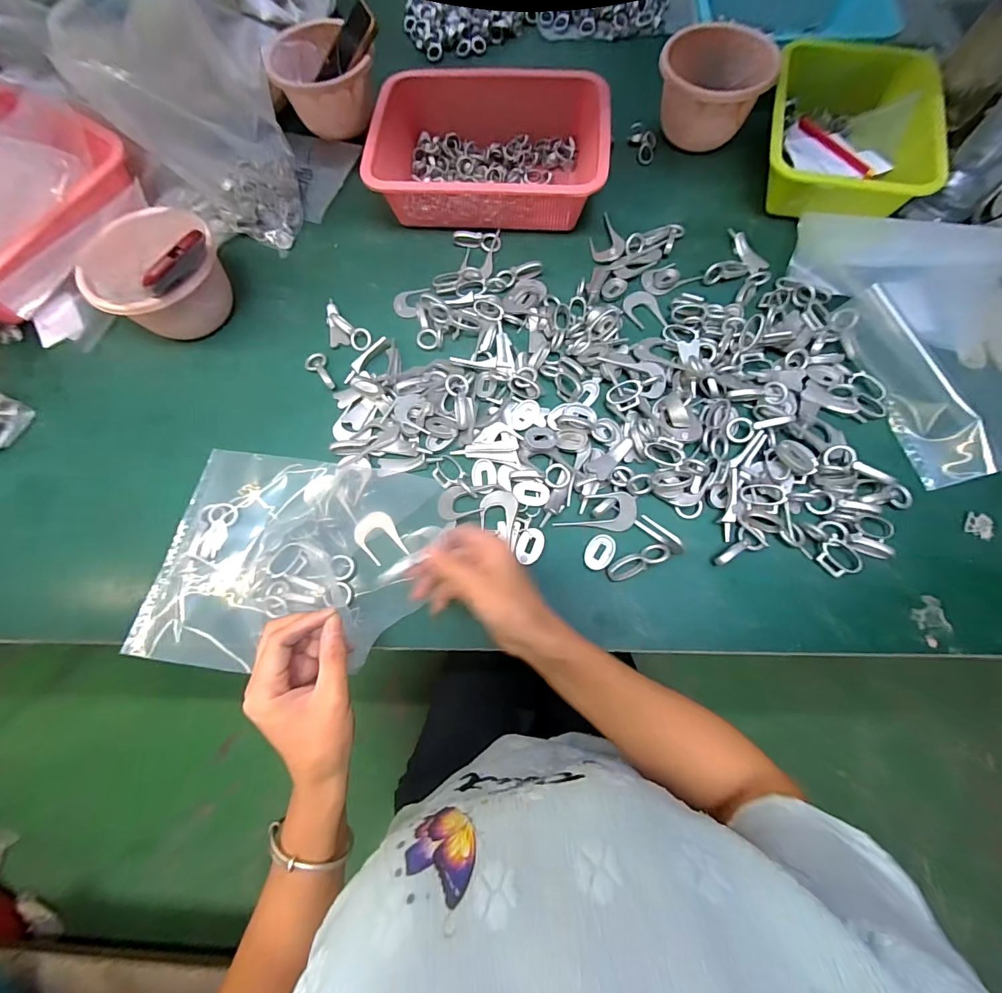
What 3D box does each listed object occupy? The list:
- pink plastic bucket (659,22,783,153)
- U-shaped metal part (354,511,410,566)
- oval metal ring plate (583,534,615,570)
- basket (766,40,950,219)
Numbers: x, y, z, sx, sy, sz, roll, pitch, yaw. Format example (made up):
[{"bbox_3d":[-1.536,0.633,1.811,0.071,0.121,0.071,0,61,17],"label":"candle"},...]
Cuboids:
[{"bbox_3d":[0.287,-0.558,0.587,0.145,0.080,0.126,26,75,10],"label":"pink plastic bucket"},{"bbox_3d":[-0.129,0.044,0.445,0.042,0.004,0.054,-29,83,-5],"label":"U-shaped metal part"},{"bbox_3d":[0.100,0.056,0.427,0.026,0.004,0.038,26,75,10],"label":"oval metal ring plate"},{"bbox_3d":[0.457,-0.493,0.572,0.198,0.065,0.249,14,73,6],"label":"basket"}]

